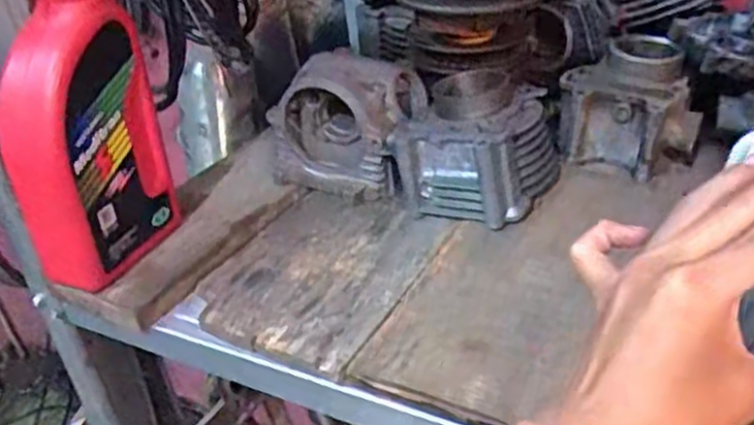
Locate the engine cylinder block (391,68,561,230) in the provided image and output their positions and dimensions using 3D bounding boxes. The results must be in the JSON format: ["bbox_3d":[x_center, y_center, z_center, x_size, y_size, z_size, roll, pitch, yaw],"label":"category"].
[{"bbox_3d":[0.088,-0.059,0.631,0.114,0.083,0.126,13,37,29],"label":"engine cylinder block"}]

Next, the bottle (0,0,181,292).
[{"bbox_3d":[-0.218,-0.059,0.542,0.064,0.212,0.110,7,35,22],"label":"bottle"}]

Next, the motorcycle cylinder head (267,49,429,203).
[{"bbox_3d":[-0.023,-0.078,0.676,0.126,0.126,0.098,13,29,29],"label":"motorcycle cylinder head"}]

